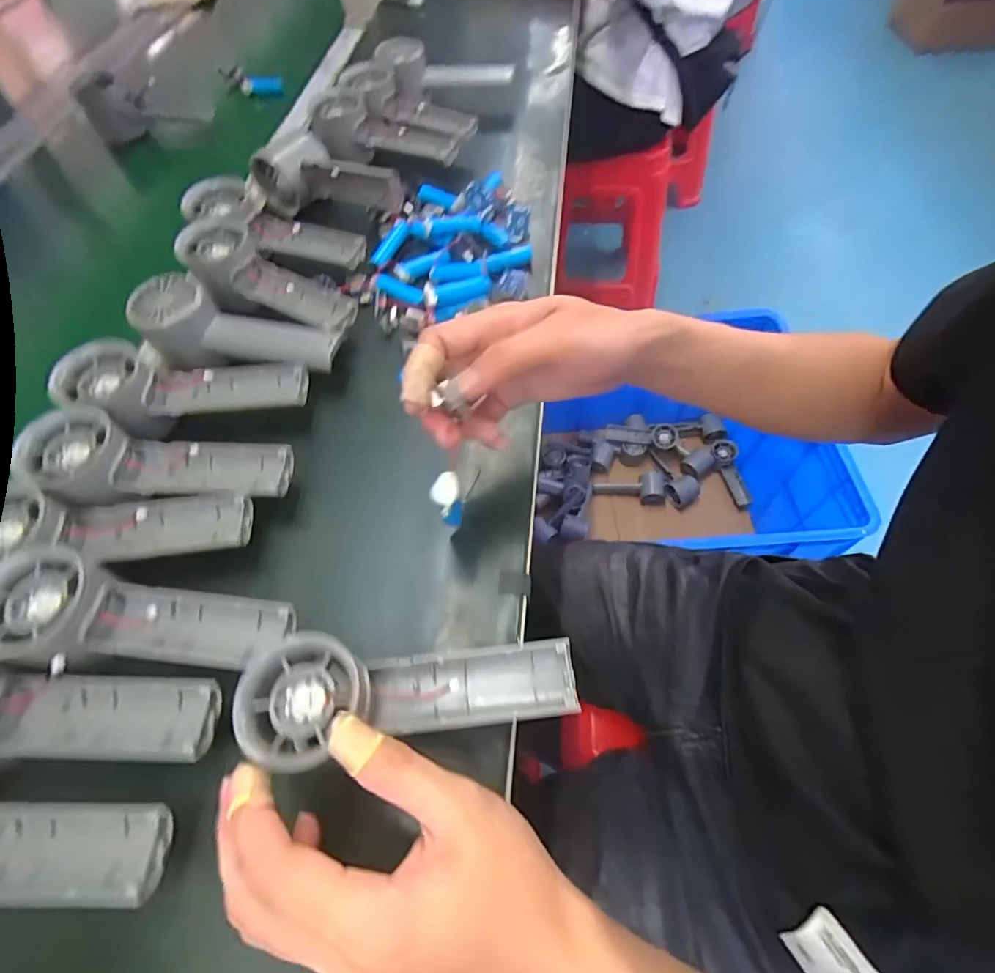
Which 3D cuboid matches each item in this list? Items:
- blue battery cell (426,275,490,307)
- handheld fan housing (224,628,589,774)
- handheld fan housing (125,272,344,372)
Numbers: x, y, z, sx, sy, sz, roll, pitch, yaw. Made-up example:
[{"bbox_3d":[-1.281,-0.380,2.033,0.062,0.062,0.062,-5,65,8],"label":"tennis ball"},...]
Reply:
[{"bbox_3d":[-0.031,-0.162,0.421,0.058,0.019,0.021,-23,61,-10],"label":"blue battery cell"},{"bbox_3d":[-0.042,0.103,0.255,0.160,0.026,0.054,0,59,-11],"label":"handheld fan housing"},{"bbox_3d":[-0.197,-0.116,0.383,0.155,0.043,0.058,9,60,9],"label":"handheld fan housing"}]

